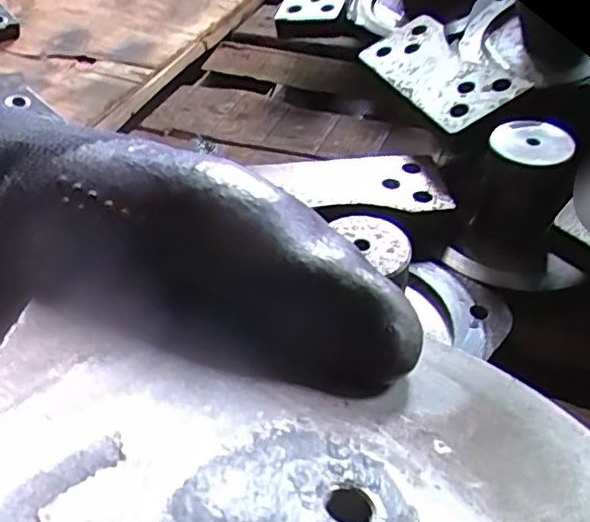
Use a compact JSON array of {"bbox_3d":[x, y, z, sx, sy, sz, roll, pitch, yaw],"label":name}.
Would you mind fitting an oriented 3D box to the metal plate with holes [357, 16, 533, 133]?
[{"bbox_3d":[0.099,-0.136,0.442,0.056,0.012,0.140,-39,45,8],"label":"metal plate with holes"}]

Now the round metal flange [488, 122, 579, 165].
[{"bbox_3d":[0.139,-0.068,0.362,0.037,0.008,0.045,-28,50,-24],"label":"round metal flange"}]

